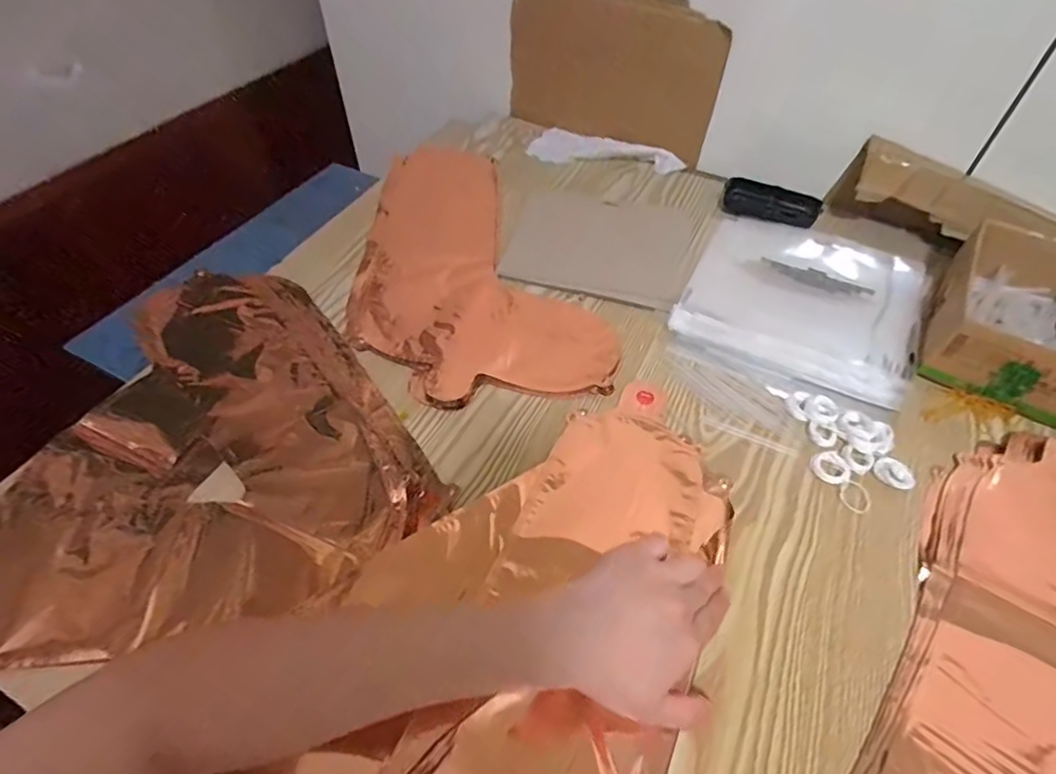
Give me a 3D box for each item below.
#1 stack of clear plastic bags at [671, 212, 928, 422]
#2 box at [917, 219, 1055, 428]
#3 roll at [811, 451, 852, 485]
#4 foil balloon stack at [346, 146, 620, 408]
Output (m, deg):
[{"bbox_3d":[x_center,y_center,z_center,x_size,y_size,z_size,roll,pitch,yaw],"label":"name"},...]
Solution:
[{"bbox_3d":[0.280,-0.089,0.564,0.217,0.010,0.245,26,55,18],"label":"stack of clear plastic bags"},{"bbox_3d":[0.465,-0.067,0.516,0.129,0.066,0.197,29,56,21],"label":"box"},{"bbox_3d":[0.242,0.064,0.441,0.029,0.005,0.027,1,51,-1],"label":"roll"},{"bbox_3d":[-0.087,-0.136,0.592,0.216,0.009,0.414,-17,53,-14],"label":"foil balloon stack"}]

